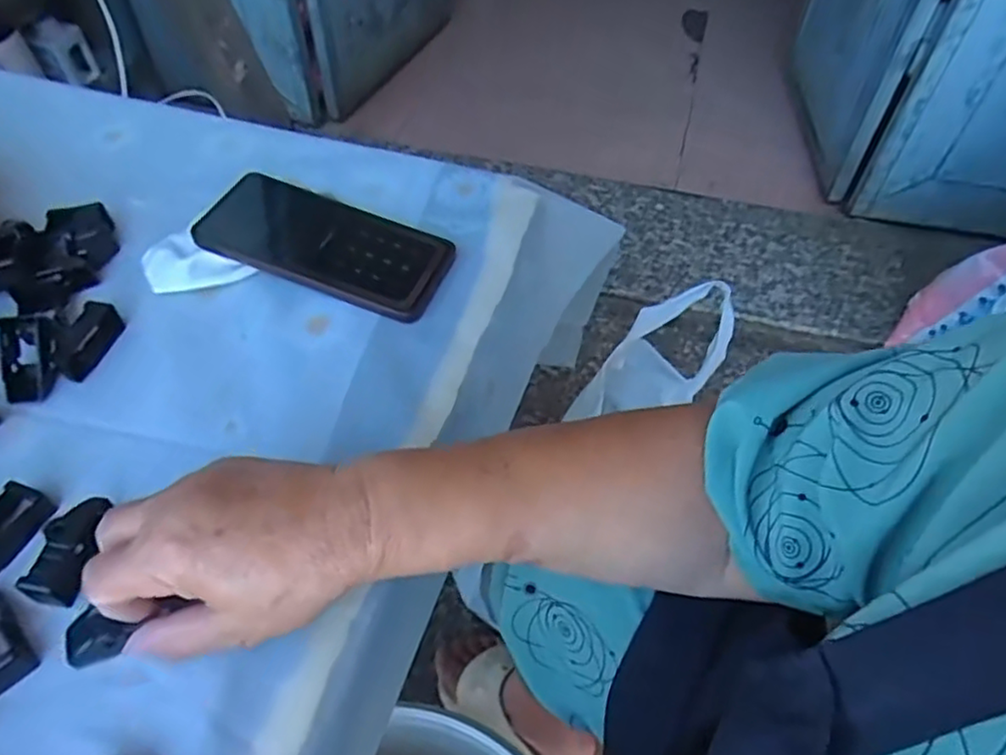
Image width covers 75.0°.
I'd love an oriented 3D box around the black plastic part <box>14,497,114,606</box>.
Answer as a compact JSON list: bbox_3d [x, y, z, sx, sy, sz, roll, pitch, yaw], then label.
[{"bbox_3d":[-0.206,0.082,0.313,0.020,0.019,0.050,4,51,1],"label":"black plastic part"}]

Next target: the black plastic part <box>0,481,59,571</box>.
[{"bbox_3d":[-0.248,0.076,0.321,0.025,0.013,0.049,16,53,11],"label":"black plastic part"}]

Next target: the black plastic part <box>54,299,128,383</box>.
[{"bbox_3d":[-0.252,-0.023,0.398,0.017,0.019,0.047,9,52,5],"label":"black plastic part"}]

